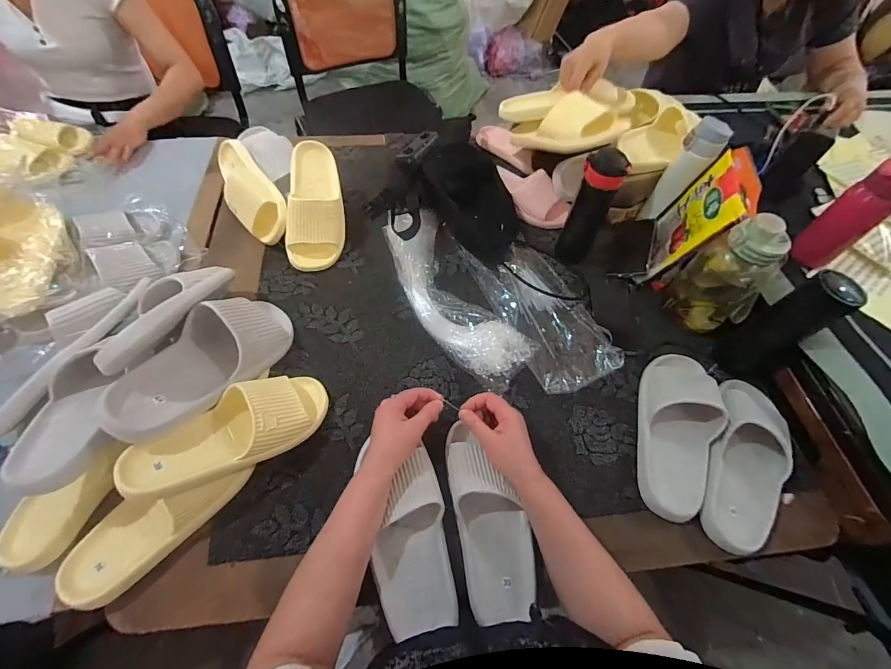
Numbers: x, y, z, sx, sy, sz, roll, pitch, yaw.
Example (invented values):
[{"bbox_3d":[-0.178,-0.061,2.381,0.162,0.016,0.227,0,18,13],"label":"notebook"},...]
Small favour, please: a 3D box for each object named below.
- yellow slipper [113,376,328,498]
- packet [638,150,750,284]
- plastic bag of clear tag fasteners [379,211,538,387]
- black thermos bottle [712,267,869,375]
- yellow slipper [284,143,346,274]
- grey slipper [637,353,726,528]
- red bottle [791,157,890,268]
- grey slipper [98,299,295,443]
[{"bbox_3d":[-0.272,0.125,0.502,0.251,0.067,0.100,-24,62,-31],"label":"yellow slipper"},{"bbox_3d":[0.438,-0.203,0.698,0.016,0.195,0.164,24,57,-5],"label":"packet"},{"bbox_3d":[0.003,-0.082,0.705,0.144,0.049,0.426,-26,63,-17],"label":"plastic bag of clear tag fasteners"},{"bbox_3d":[0.551,-0.015,0.618,0.085,0.203,0.081,-24,62,-15],"label":"black thermos bottle"},{"bbox_3d":[-0.250,-0.252,0.730,0.101,0.059,0.248,-2,83,-4],"label":"yellow slipper"},{"bbox_3d":[0.351,0.141,0.574,0.100,0.057,0.250,17,60,8],"label":"grey slipper"},{"bbox_3d":[0.634,-0.179,0.605,0.055,0.198,0.063,-28,64,-18],"label":"red bottle"},{"bbox_3d":[-0.325,0.028,0.536,0.101,0.099,0.279,26,45,12],"label":"grey slipper"}]

